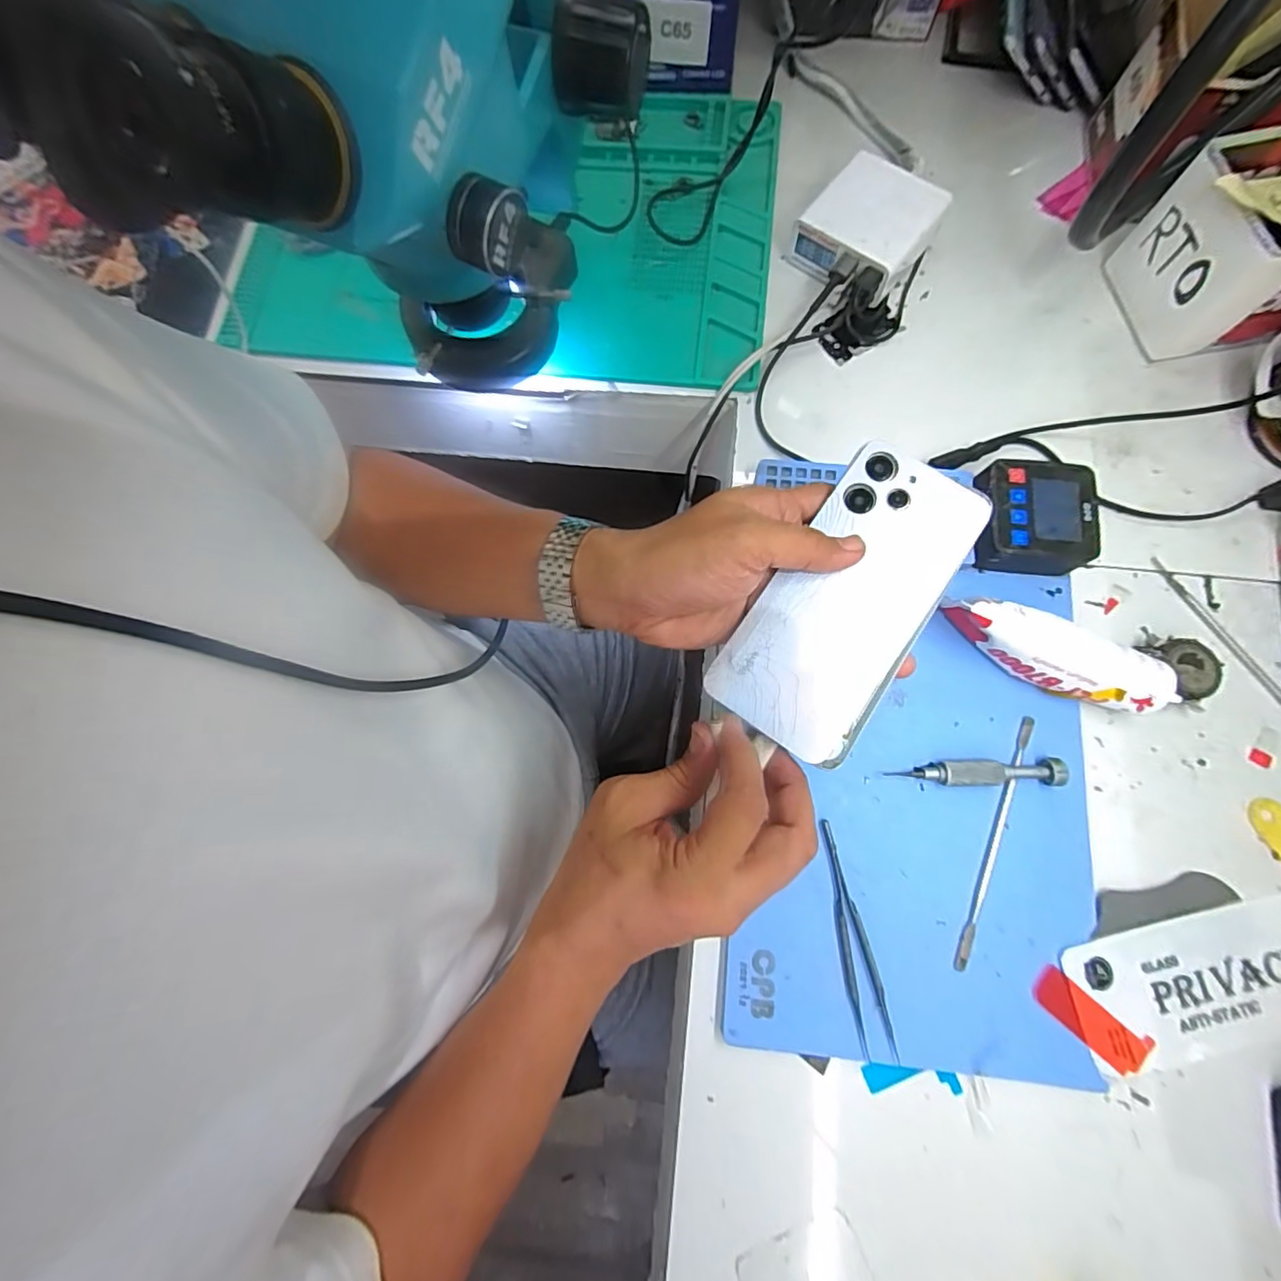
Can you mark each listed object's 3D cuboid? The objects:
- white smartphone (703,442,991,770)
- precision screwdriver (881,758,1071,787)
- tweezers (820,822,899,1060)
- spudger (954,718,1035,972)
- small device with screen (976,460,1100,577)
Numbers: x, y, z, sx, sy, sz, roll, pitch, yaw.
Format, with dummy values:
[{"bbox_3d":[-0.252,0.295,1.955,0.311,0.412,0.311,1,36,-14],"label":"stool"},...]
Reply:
[{"bbox_3d":[0.110,-0.020,0.291,0.079,0.011,0.164,35,85,9],"label":"white smartphone"},{"bbox_3d":[0.212,0.084,0.351,0.104,0.014,0.016,-1,77,2],"label":"precision screwdriver"},{"bbox_3d":[0.127,0.178,0.334,0.021,0.006,0.131,-9,77,0],"label":"tweezers"},{"bbox_3d":[0.222,0.123,0.346,0.010,0.005,0.160,22,79,7],"label":"spudger"},{"bbox_3d":[0.263,-0.082,0.381,0.073,0.037,0.068,3,77,2],"label":"small device with screen"}]

